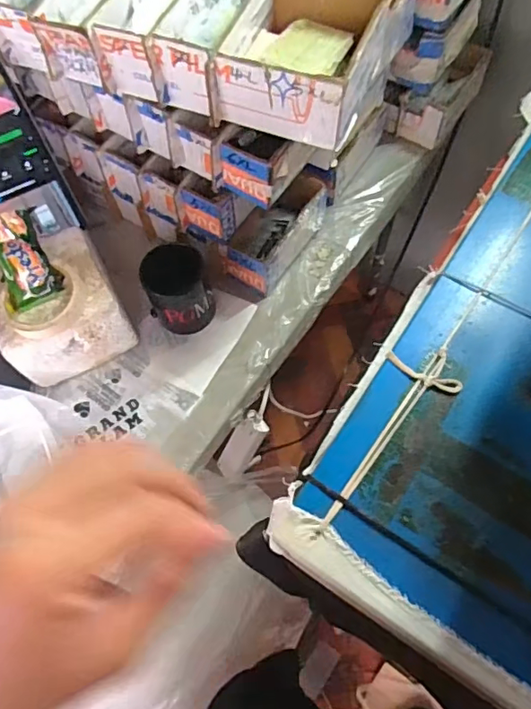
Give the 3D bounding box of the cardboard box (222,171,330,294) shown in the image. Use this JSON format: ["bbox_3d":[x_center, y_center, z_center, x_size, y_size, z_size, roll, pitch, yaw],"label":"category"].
[{"bbox_3d":[0.012,-0.169,0.727,0.078,0.079,0.154,28,67,15],"label":"cardboard box"}]

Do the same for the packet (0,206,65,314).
[{"bbox_3d":[-0.274,-0.108,0.598,0.062,0.104,0.018,-17,25,-6],"label":"packet"}]

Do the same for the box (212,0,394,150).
[{"bbox_3d":[0.038,-0.301,0.532,0.132,0.072,0.169,18,65,11],"label":"box"}]

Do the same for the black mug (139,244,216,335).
[{"bbox_3d":[-0.110,-0.079,0.674,0.080,0.113,0.073,-17,63,-7],"label":"black mug"}]

